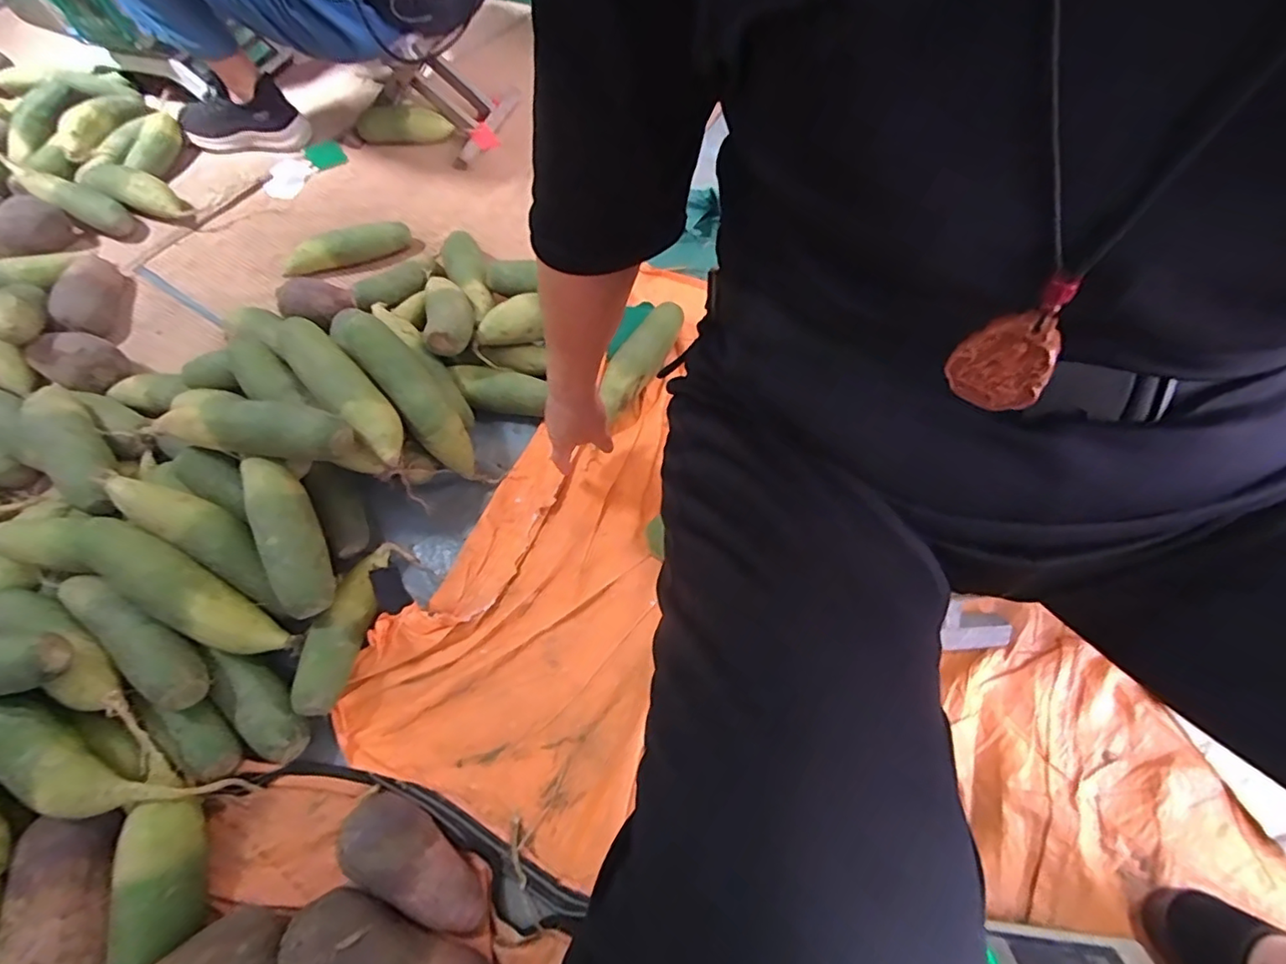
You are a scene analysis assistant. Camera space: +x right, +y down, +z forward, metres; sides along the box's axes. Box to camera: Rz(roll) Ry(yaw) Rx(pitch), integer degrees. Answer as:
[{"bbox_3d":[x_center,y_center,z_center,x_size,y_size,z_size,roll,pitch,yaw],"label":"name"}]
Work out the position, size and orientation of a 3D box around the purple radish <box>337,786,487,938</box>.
[{"bbox_3d":[-0.198,0.331,0.502,0.144,0.055,0.063,26,64,15],"label":"purple radish"}]

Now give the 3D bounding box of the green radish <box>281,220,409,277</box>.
[{"bbox_3d":[-0.461,-0.367,0.893,0.194,0.049,0.053,-36,66,-17],"label":"green radish"}]

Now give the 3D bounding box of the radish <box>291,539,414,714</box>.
[{"bbox_3d":[-0.309,0.148,0.605,0.047,0.057,0.183,10,62,7],"label":"radish"}]

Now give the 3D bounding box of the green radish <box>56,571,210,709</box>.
[{"bbox_3d":[-0.498,0.147,0.561,0.196,0.054,0.047,31,66,17],"label":"green radish"}]

